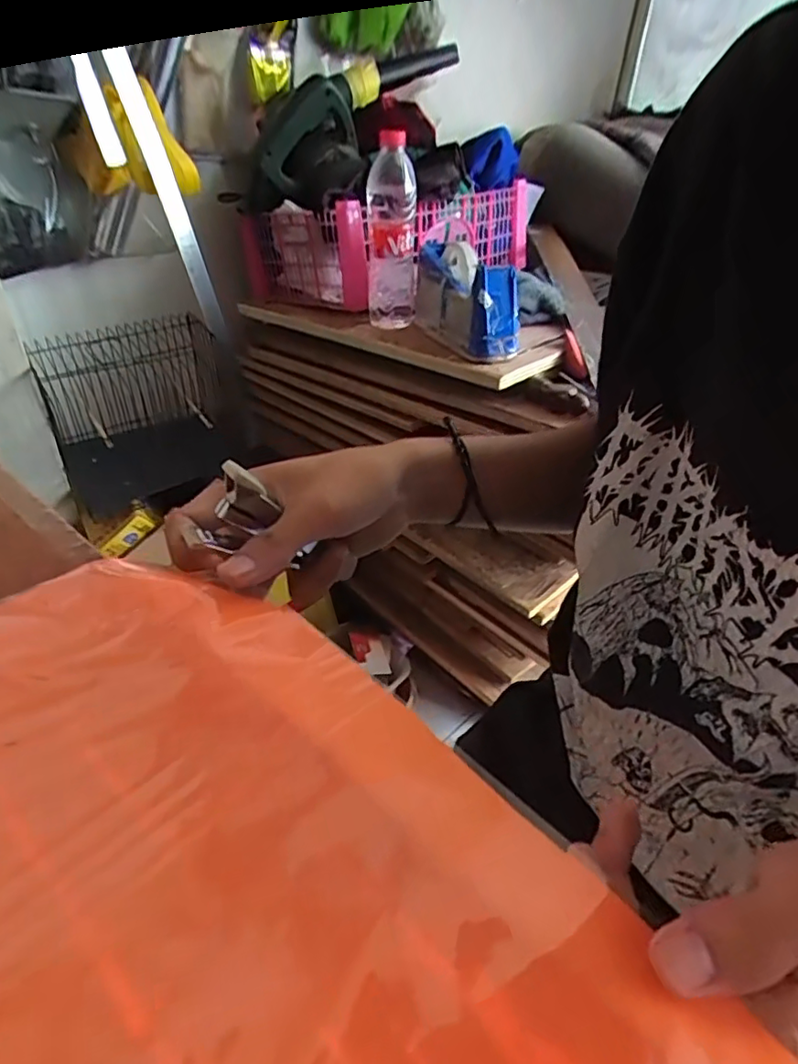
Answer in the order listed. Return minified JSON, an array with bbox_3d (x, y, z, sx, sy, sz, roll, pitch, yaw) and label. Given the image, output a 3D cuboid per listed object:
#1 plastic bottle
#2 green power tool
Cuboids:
[{"bbox_3d":[-0.007,-0.374,0.760,0.064,0.216,0.073,4,39,1],"label":"plastic bottle"},{"bbox_3d":[-0.050,-0.582,0.818,0.129,0.116,0.355,32,72,31],"label":"green power tool"}]

